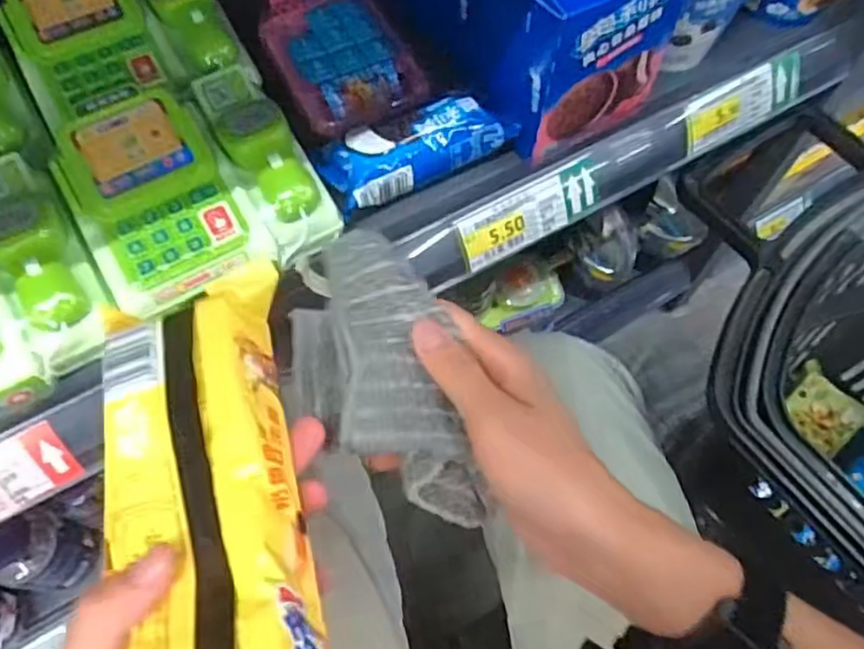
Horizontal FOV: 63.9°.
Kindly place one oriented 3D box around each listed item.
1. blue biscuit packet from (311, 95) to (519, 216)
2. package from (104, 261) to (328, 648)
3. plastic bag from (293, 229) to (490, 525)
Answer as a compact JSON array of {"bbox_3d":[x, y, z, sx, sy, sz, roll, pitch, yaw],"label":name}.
[{"bbox_3d":[-0.009,-0.107,0.404,0.110,0.031,0.047,-27,68,-13],"label":"blue biscuit packet"},{"bbox_3d":[-0.080,0.078,0.258,0.073,0.034,0.218,-14,61,-7],"label":"package"},{"bbox_3d":[-0.023,0.030,0.330,0.072,0.037,0.149,-24,82,-11],"label":"plastic bag"}]

